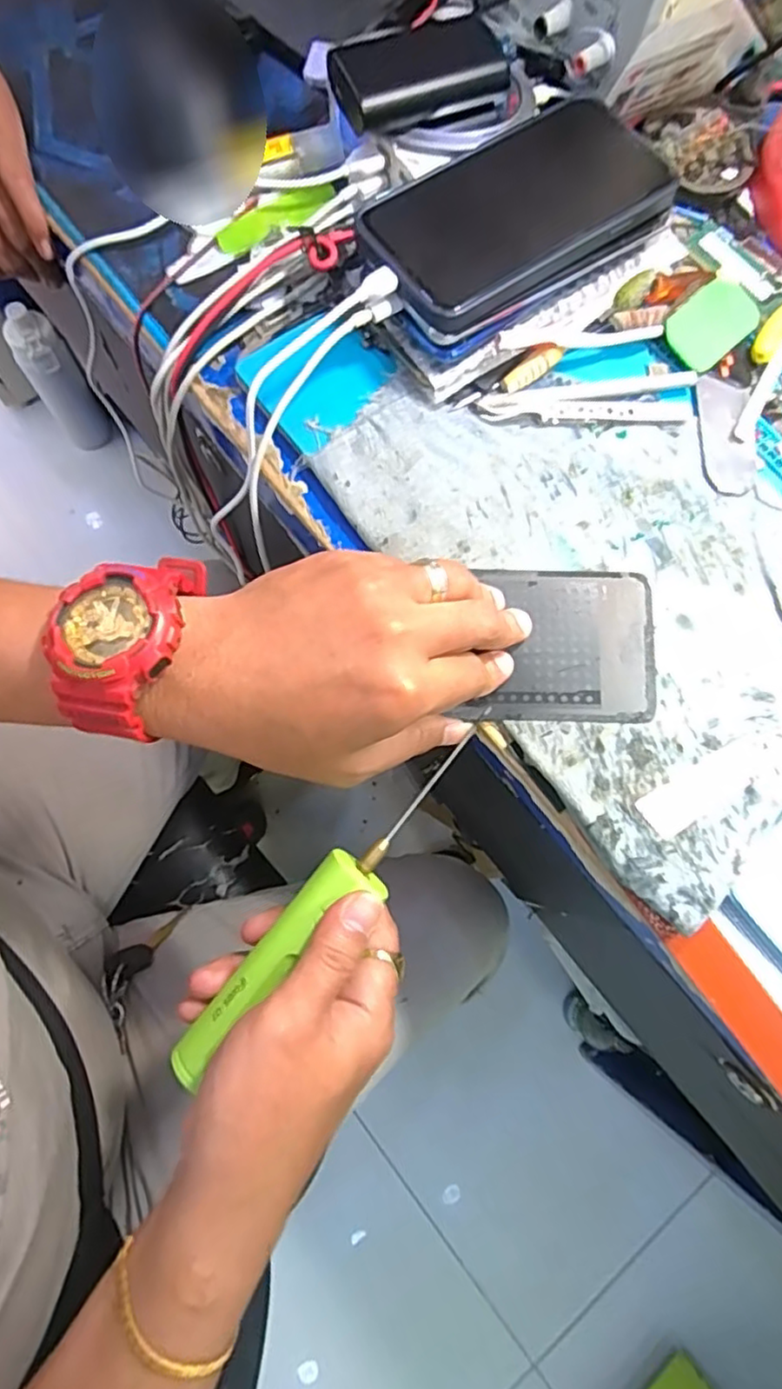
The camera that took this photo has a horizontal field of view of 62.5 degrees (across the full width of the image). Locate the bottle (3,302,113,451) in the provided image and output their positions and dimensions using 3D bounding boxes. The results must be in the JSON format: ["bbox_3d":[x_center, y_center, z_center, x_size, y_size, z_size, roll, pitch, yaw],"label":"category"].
[{"bbox_3d":[-0.551,-0.513,1.087,0.078,0.267,0.075,1,76,-4],"label":"bottle"}]

